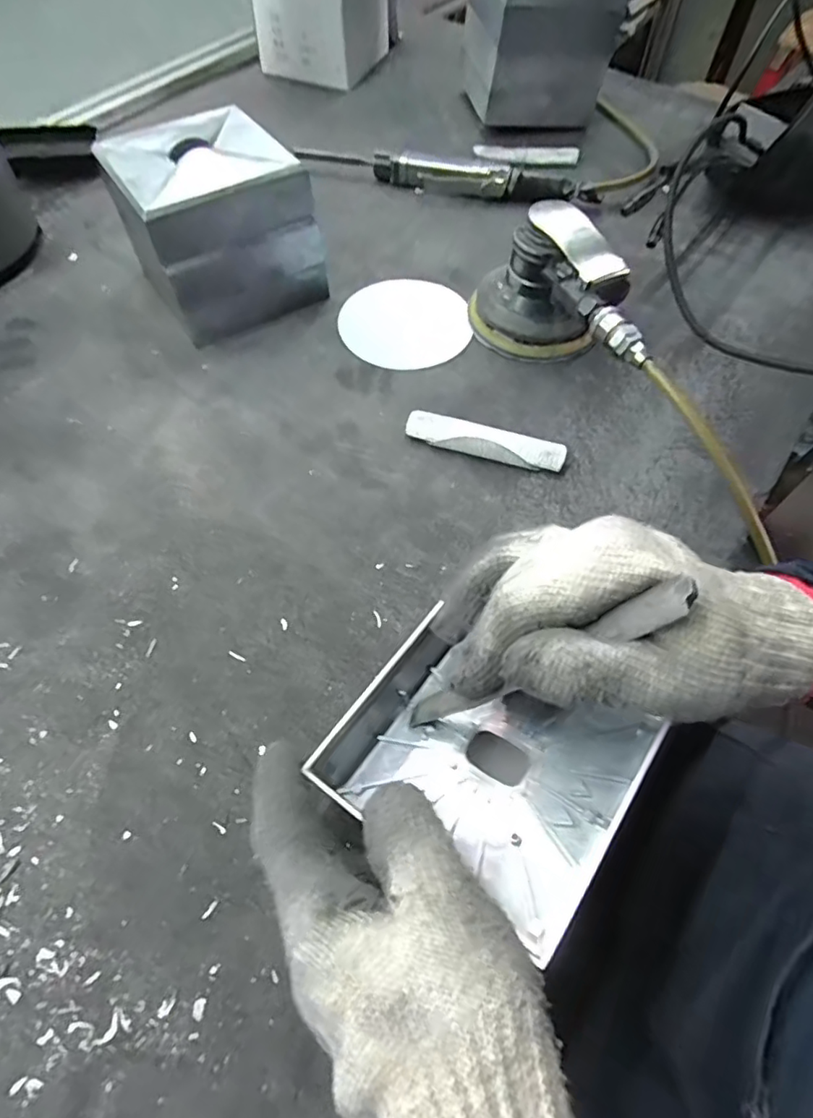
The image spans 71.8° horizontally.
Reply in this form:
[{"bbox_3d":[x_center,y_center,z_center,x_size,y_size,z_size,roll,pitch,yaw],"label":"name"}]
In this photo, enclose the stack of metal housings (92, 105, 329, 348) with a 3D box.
[{"bbox_3d":[-0.163,-0.281,0.475,0.134,0.106,0.139,-32,66,-17],"label":"stack of metal housings"}]

